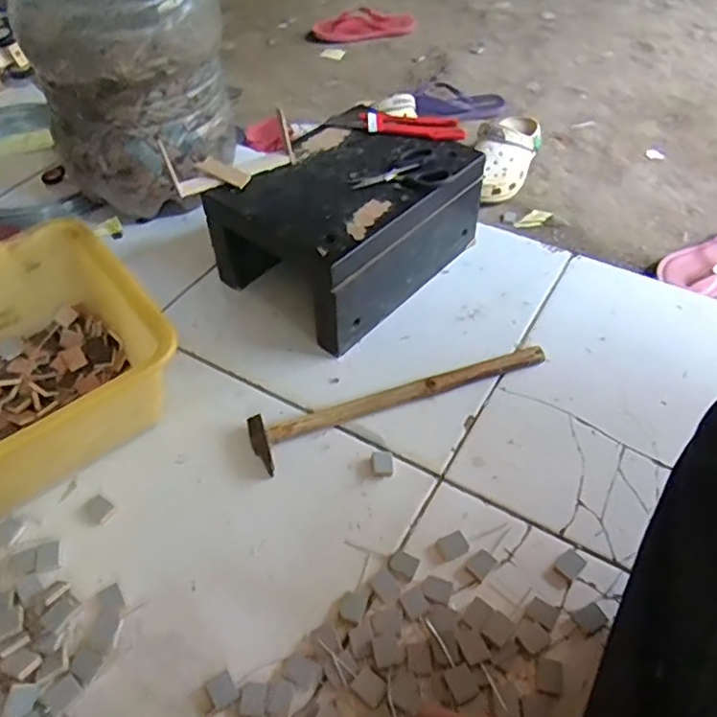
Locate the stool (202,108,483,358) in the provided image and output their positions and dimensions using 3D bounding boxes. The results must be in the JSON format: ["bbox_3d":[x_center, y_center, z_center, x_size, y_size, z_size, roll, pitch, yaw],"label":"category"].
[{"bbox_3d":[-0.007,-0.169,0.758,0.199,0.138,0.277,36,59,26],"label":"stool"}]

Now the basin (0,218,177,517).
[{"bbox_3d":[-0.345,0.011,0.624,0.272,0.118,0.263,-36,59,-26],"label":"basin"}]

